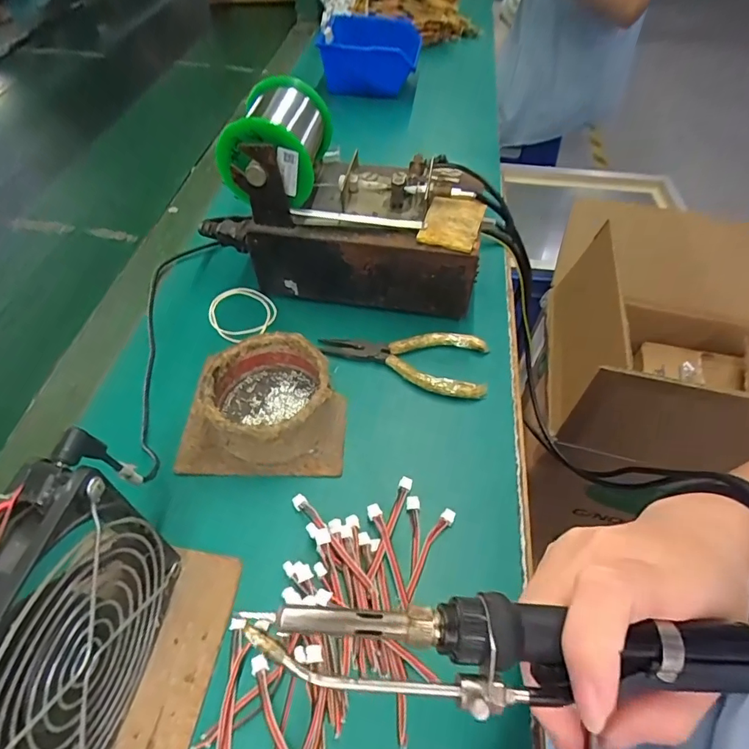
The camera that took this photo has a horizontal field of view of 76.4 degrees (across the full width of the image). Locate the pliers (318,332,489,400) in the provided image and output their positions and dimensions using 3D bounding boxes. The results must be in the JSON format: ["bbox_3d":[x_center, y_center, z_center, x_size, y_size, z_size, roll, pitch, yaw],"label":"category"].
[{"bbox_3d":[0.023,-0.015,0.370,0.127,0.010,0.056,10,52,5],"label":"pliers"}]

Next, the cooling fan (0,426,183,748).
[{"bbox_3d":[-0.127,0.110,0.194,0.030,0.128,0.124,10,52,5],"label":"cooling fan"}]

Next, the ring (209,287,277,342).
[{"bbox_3d":[-0.112,-0.054,0.405,0.054,0.008,0.057,0,55,0],"label":"ring"}]

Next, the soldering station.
[{"bbox_3d":[-0.021,-0.140,0.391,0.220,0.129,0.117,8,52,3],"label":"soldering station"}]

